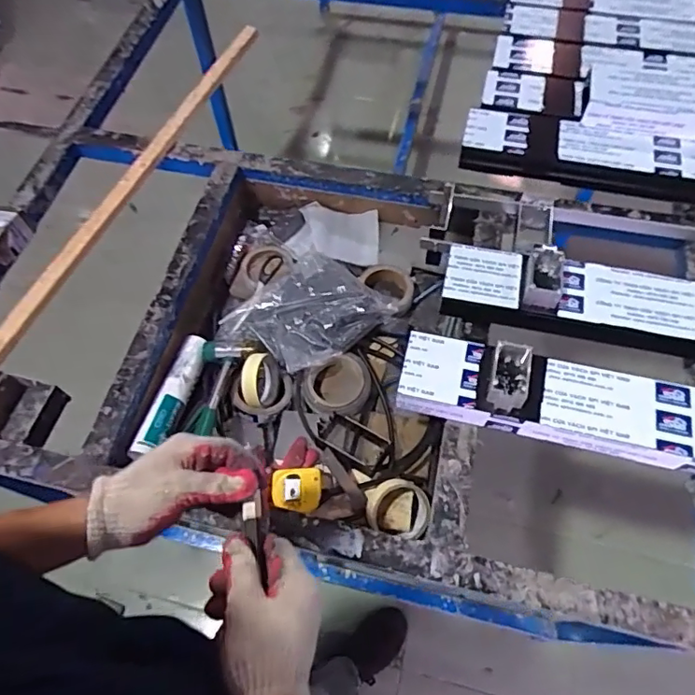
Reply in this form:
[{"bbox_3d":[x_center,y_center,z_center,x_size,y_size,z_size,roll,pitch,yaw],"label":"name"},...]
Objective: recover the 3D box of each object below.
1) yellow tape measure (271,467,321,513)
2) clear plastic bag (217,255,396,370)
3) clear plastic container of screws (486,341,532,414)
[{"bbox_3d":[-0.071,0.202,0.752,0.070,0.039,0.059,0,62,3],"label":"yellow tape measure"},{"bbox_3d":[-0.075,-0.051,0.897,0.239,0.052,0.200,-42,68,-18],"label":"clear plastic bag"},{"bbox_3d":[0.212,0.037,0.699,0.052,0.031,0.091,10,62,7],"label":"clear plastic container of screws"}]

